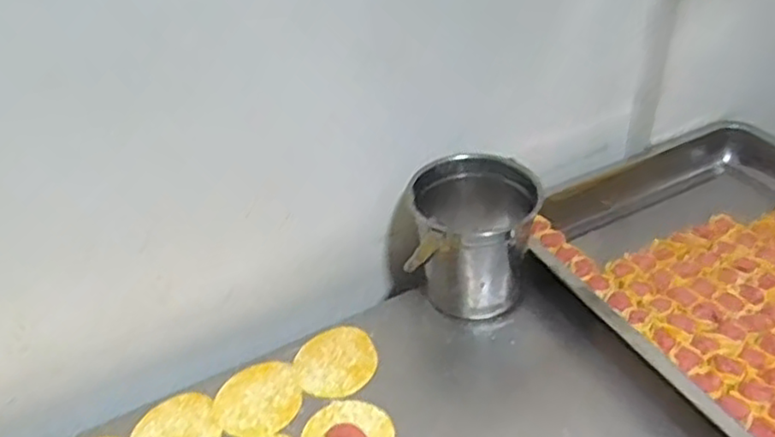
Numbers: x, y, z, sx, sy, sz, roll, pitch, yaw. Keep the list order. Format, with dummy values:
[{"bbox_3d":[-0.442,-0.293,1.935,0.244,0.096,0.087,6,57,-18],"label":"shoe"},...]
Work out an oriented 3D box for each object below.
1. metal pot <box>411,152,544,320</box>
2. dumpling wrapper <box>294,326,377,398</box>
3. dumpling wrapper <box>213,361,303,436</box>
[{"bbox_3d":[0.092,0.026,0.721,0.126,0.146,0.124,-2,38,2],"label":"metal pot"},{"bbox_3d":[-0.052,0.145,0.690,0.081,0.004,0.088,-2,38,2],"label":"dumpling wrapper"},{"bbox_3d":[-0.127,0.174,0.662,0.082,0.006,0.085,-2,38,2],"label":"dumpling wrapper"}]

